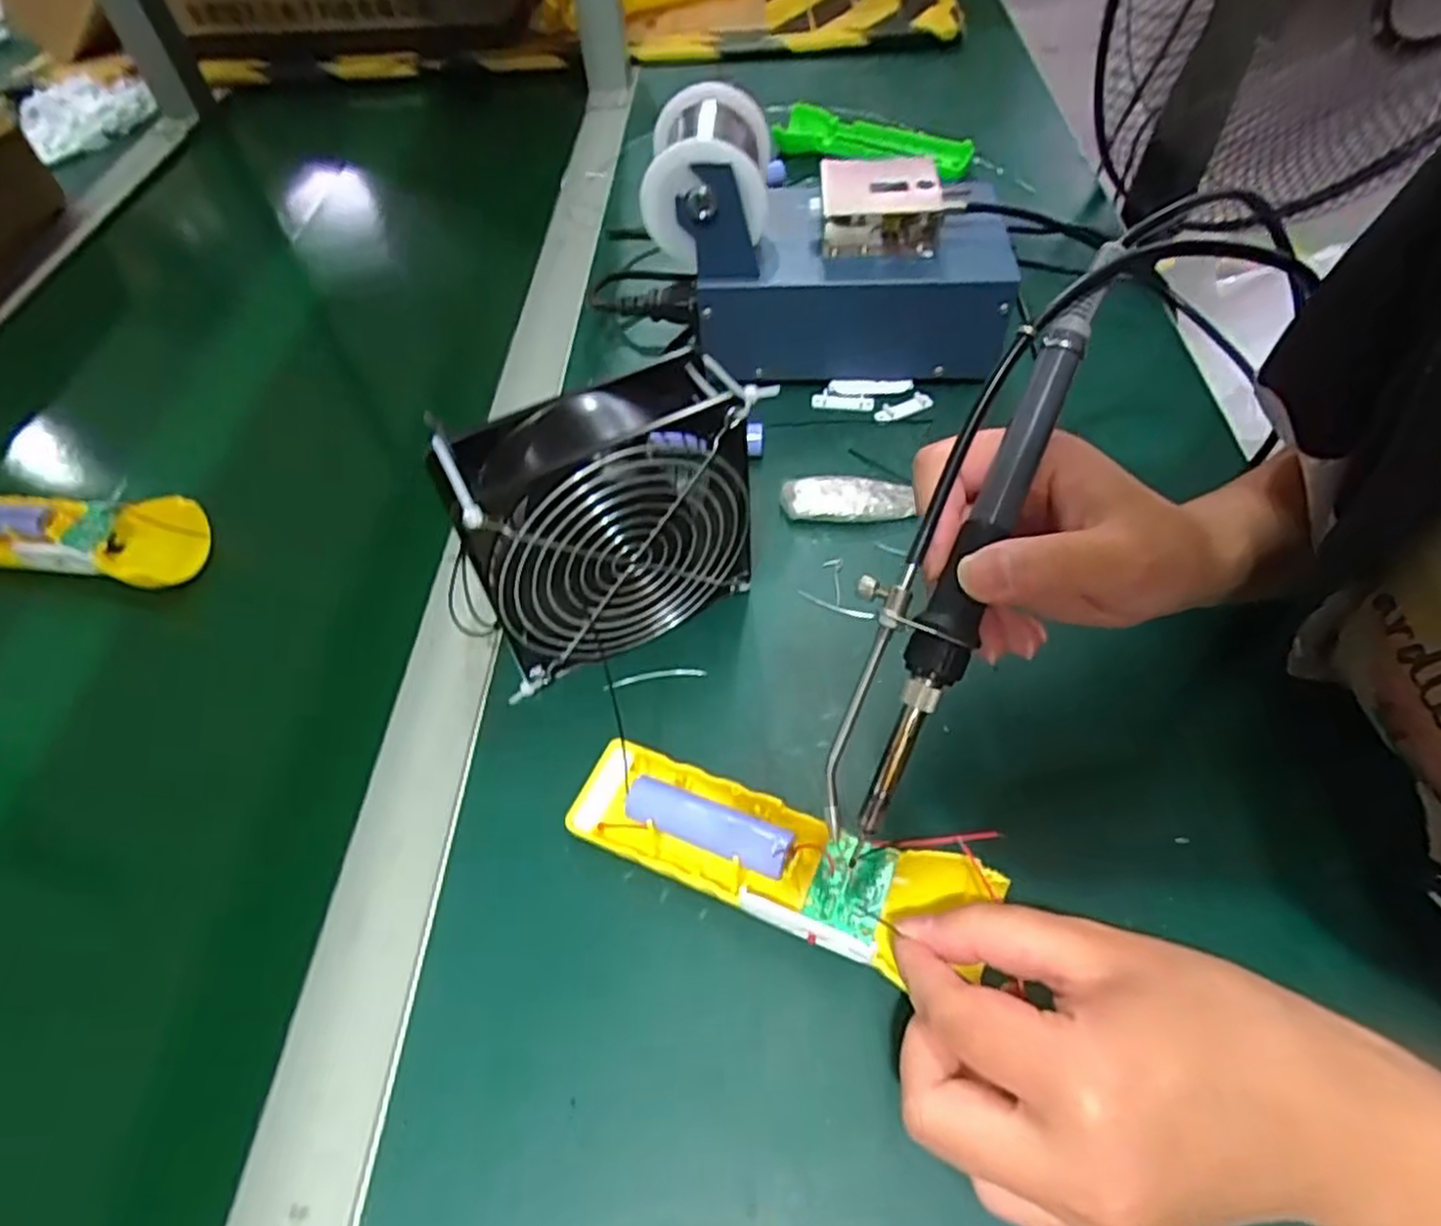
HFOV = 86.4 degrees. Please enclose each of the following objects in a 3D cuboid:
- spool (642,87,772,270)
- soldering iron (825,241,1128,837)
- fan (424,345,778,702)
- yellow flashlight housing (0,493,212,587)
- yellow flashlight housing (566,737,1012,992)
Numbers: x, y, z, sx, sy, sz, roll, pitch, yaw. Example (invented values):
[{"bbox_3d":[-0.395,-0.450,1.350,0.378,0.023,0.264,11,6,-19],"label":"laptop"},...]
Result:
[{"bbox_3d":[-0.007,-0.245,0.427,0.065,0.069,0.082,1,54,3],"label":"spool"},{"bbox_3d":[0.076,-0.024,0.248,0.036,0.015,0.198,24,94,18],"label":"soldering iron"},{"bbox_3d":[-0.049,-0.037,0.336,0.129,0.121,0.051,-27,57,-16],"label":"fan"},{"bbox_3d":[-0.362,-0.044,0.424,0.170,0.026,0.048,7,55,8],"label":"yellow flashlight housing"},{"bbox_3d":[0.018,0.093,0.293,0.160,0.029,0.049,14,55,17],"label":"yellow flashlight housing"}]

